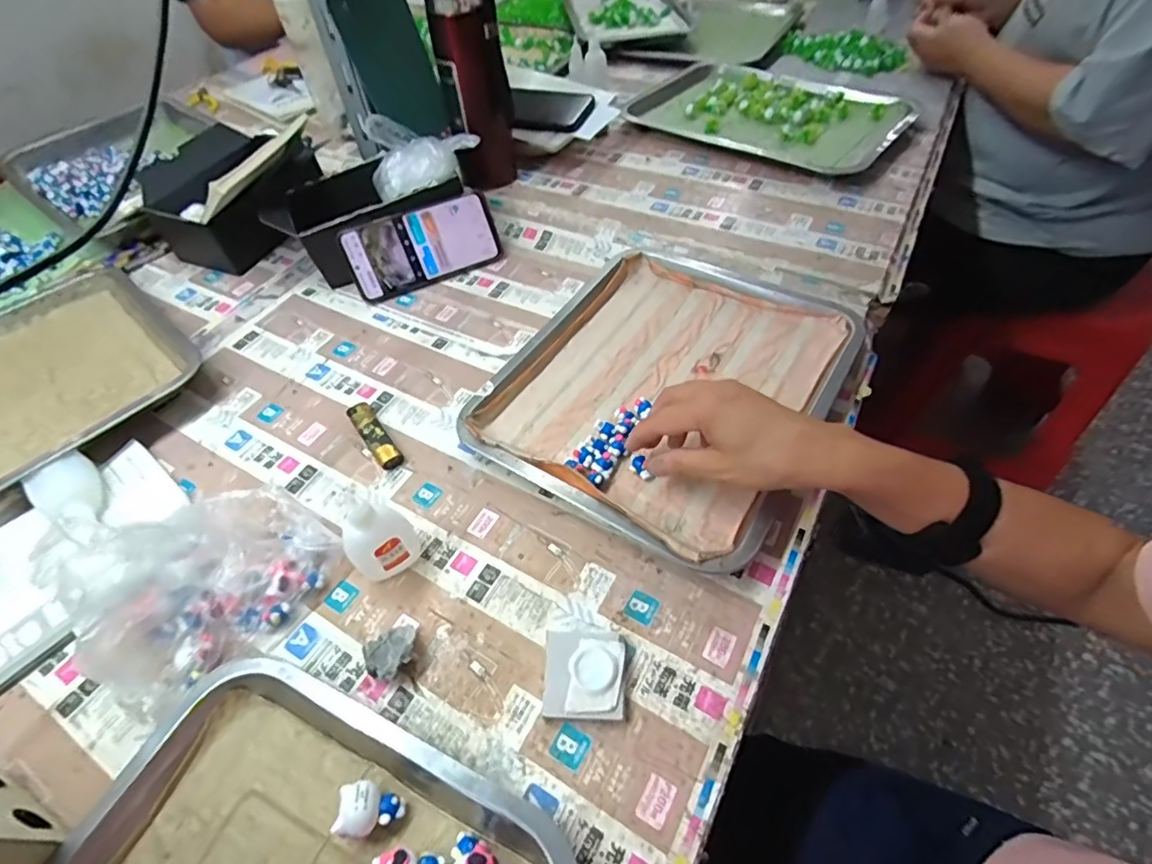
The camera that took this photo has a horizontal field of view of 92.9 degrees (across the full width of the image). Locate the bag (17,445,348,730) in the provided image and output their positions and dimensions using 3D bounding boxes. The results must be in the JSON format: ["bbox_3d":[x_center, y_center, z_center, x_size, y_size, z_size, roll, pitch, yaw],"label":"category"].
[{"bbox_3d":[-0.252,0.080,0.348,0.099,0.122,0.144,30,59,25],"label":"bag"}]

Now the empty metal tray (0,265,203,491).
[{"bbox_3d":[-0.519,-0.065,0.545,0.296,0.028,0.212,35,61,27],"label":"empty metal tray"}]

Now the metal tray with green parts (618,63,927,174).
[{"bbox_3d":[0.258,-0.422,0.734,0.314,0.032,0.224,34,61,27],"label":"metal tray with green parts"}]

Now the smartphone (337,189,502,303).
[{"bbox_3d":[-0.168,-0.206,0.605,0.162,0.079,0.007,-25,22,-14],"label":"smartphone"}]

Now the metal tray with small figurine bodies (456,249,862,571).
[{"bbox_3d":[0.077,-0.049,0.489,0.267,0.025,0.304,26,58,23],"label":"metal tray with small figurine bodies"}]

